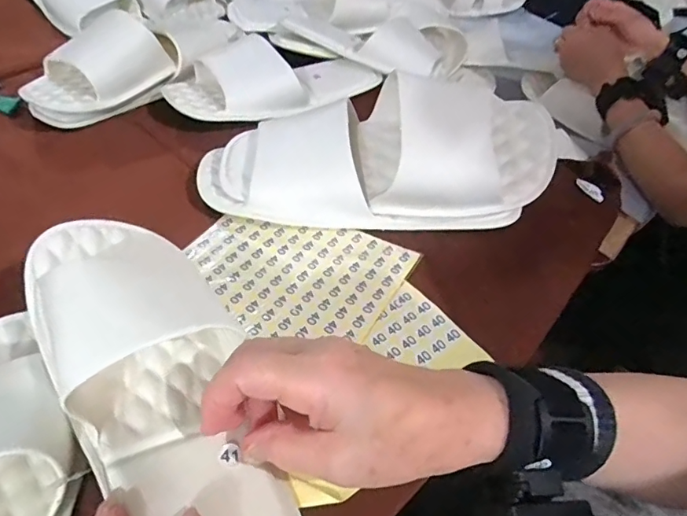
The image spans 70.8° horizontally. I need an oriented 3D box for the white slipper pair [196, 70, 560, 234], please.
[{"bbox_3d":[0.026,-0.093,0.402,0.291,0.080,0.120,3,48,0],"label":"white slipper pair"}]

